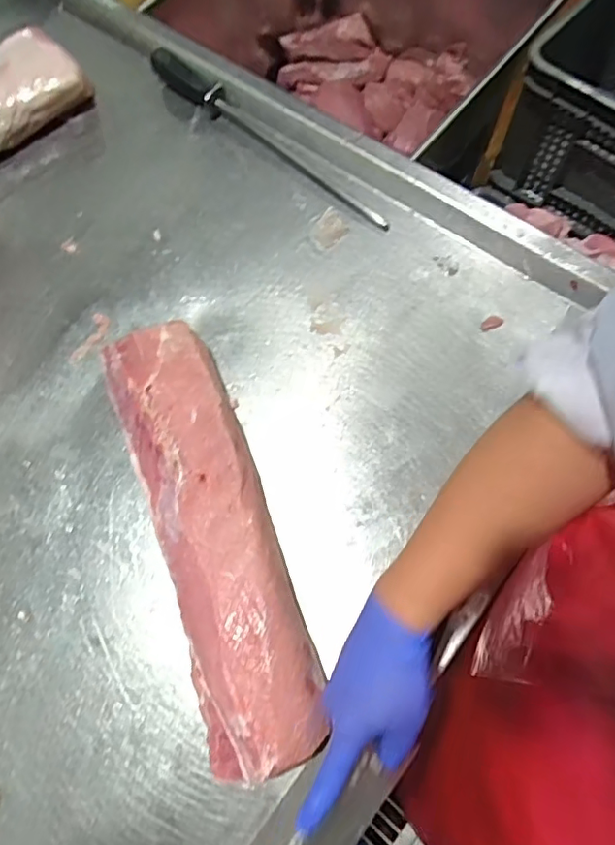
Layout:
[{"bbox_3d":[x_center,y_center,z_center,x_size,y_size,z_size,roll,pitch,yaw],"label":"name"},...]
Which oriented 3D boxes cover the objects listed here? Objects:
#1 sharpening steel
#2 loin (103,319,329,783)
[{"bbox_3d":[-0.057,-0.375,0.709,0.405,0.034,0.034,41,78,15],"label":"sharpening steel"},{"bbox_3d":[-0.100,0.099,0.555,0.114,0.071,0.444,-21,71,-4],"label":"loin"}]

